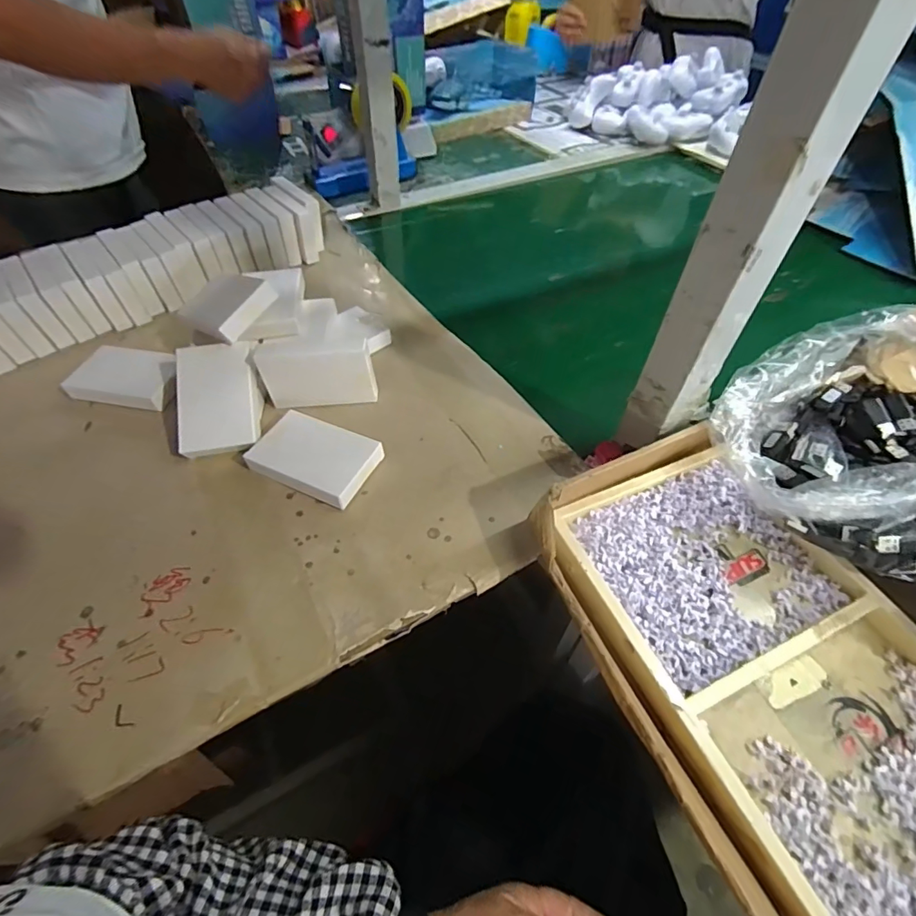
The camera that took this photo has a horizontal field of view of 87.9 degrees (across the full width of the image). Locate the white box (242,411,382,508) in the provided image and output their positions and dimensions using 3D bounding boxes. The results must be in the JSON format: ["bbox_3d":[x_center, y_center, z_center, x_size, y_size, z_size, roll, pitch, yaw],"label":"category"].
[{"bbox_3d":[-0.137,-0.001,0.462,0.112,0.022,0.073,22,54,18],"label":"white box"}]

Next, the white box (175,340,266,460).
[{"bbox_3d":[-0.238,-0.061,0.474,0.074,0.016,0.111,-6,83,-10],"label":"white box"}]

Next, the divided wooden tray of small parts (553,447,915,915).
[{"bbox_3d":[0.226,0.140,0.333,0.191,0.030,0.317,-20,53,-15],"label":"divided wooden tray of small parts"}]

